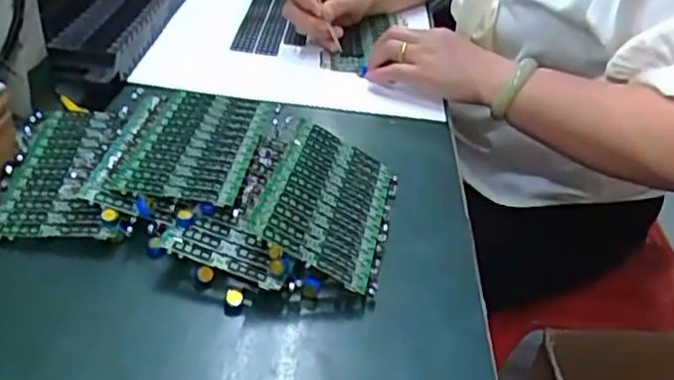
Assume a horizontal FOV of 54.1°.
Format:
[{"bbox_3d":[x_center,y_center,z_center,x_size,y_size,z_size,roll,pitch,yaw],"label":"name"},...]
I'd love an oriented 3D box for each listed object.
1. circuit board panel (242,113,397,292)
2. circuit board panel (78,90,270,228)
[{"bbox_3d":[-0.003,0.005,0.491,0.095,0.009,0.155,31,33,-8],"label":"circuit board panel"},{"bbox_3d":[-0.121,-0.034,0.524,0.107,0.015,0.171,7,34,1],"label":"circuit board panel"}]

